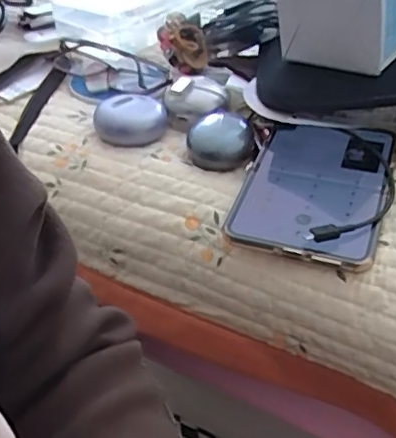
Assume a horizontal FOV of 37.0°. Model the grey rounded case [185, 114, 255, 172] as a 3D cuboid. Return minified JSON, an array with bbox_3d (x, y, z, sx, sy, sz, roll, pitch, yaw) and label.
[{"bbox_3d":[0.018,-0.060,0.466,0.051,0.020,0.063,-1,38,5],"label":"grey rounded case"}]

